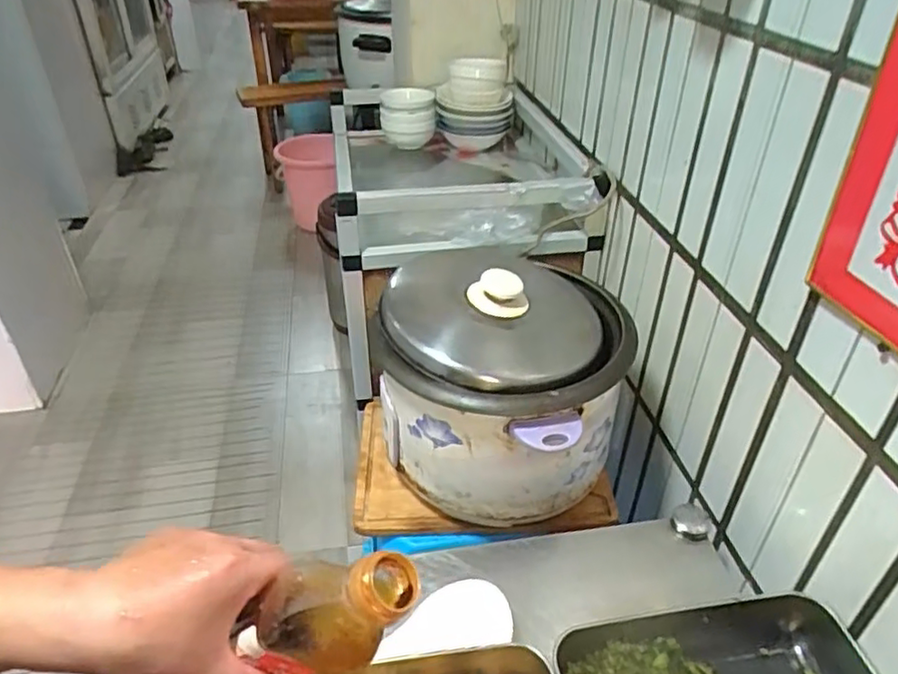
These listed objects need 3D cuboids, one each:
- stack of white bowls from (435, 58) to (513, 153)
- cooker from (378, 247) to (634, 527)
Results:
[{"bbox_3d":[0.056,-0.497,1.374,0.160,0.161,0.144,3,36,4],"label":"stack of white bowls"},{"bbox_3d":[0.062,0.052,0.772,0.269,0.229,0.269,1,36,1],"label":"cooker"}]

